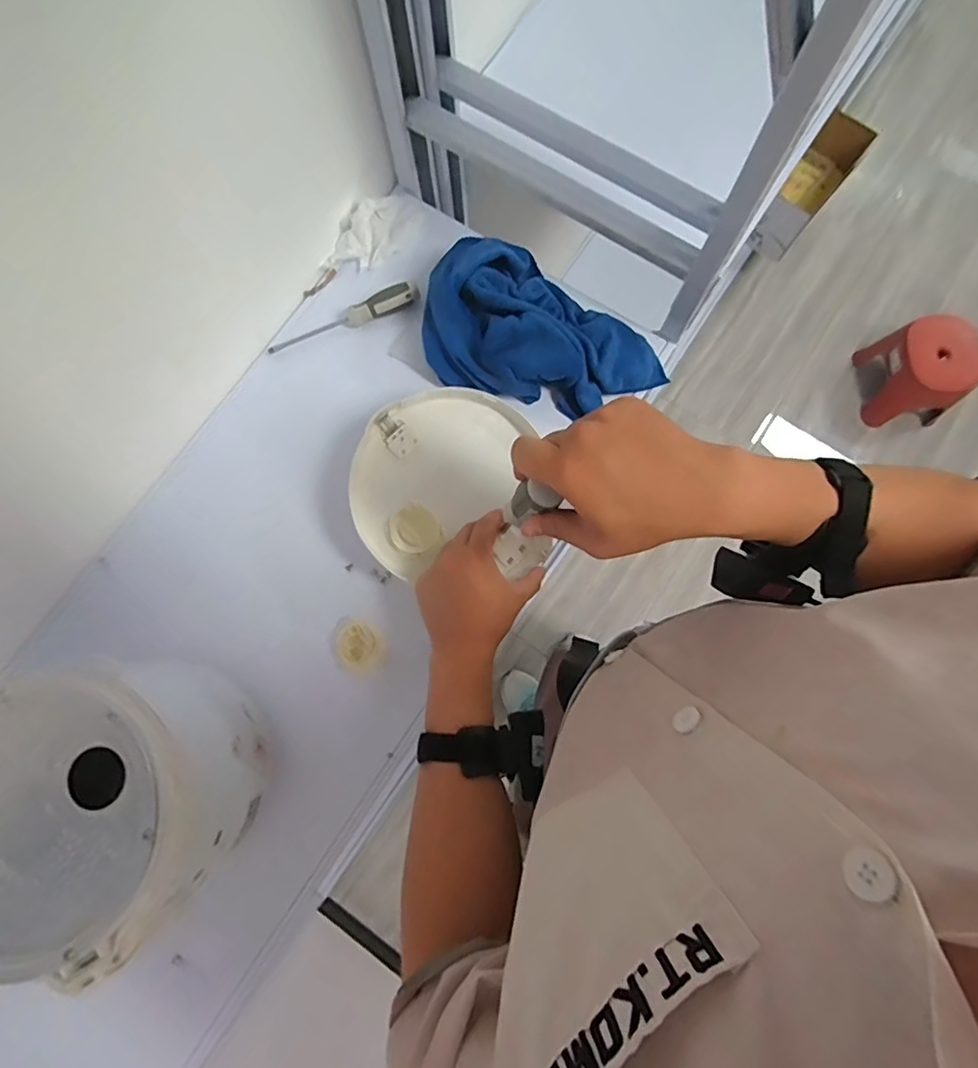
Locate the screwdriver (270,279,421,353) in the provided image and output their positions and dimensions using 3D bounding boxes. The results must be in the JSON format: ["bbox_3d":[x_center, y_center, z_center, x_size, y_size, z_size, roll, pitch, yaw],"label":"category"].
[{"bbox_3d":[-0.172,-0.255,0.658,0.187,0.027,0.022,-19,78,8],"label":"screwdriver"}]

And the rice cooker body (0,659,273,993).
[{"bbox_3d":[-0.307,0.212,0.448,0.194,0.149,0.200,27,78,5],"label":"rice cooker body"}]

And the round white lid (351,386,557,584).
[{"bbox_3d":[-0.043,-0.052,0.583,0.187,0.046,0.185,-3,78,-2],"label":"round white lid"}]

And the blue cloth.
[{"bbox_3d":[0.063,-0.219,0.613,0.274,0.074,0.175,17,78,3],"label":"blue cloth"}]

